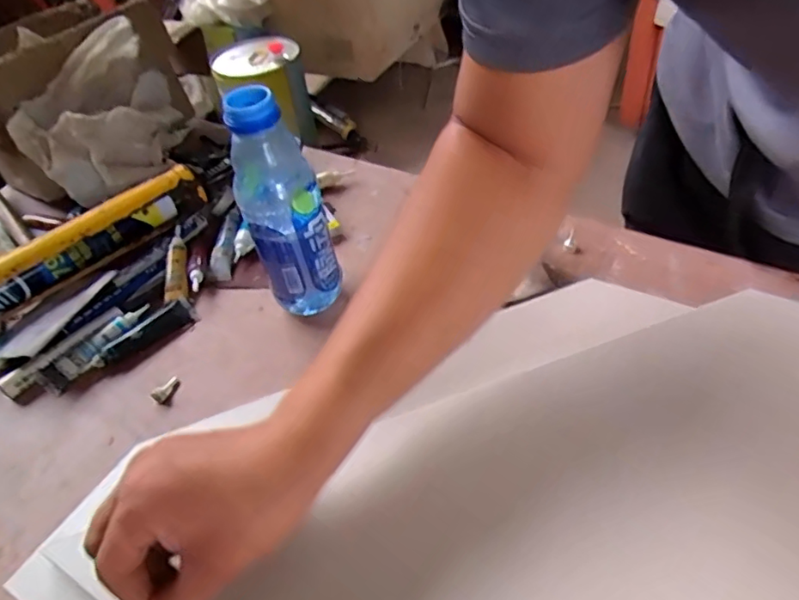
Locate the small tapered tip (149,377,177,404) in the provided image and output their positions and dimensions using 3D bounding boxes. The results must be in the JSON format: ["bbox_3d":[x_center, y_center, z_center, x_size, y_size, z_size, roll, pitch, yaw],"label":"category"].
[{"bbox_3d":[-0.201,0.075,0.489,0.010,0.010,0.028,7,45,14],"label":"small tapered tip"}]

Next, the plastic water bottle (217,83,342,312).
[{"bbox_3d":[-0.097,-0.070,0.481,0.066,0.202,0.055,-18,47,-11],"label":"plastic water bottle"}]

